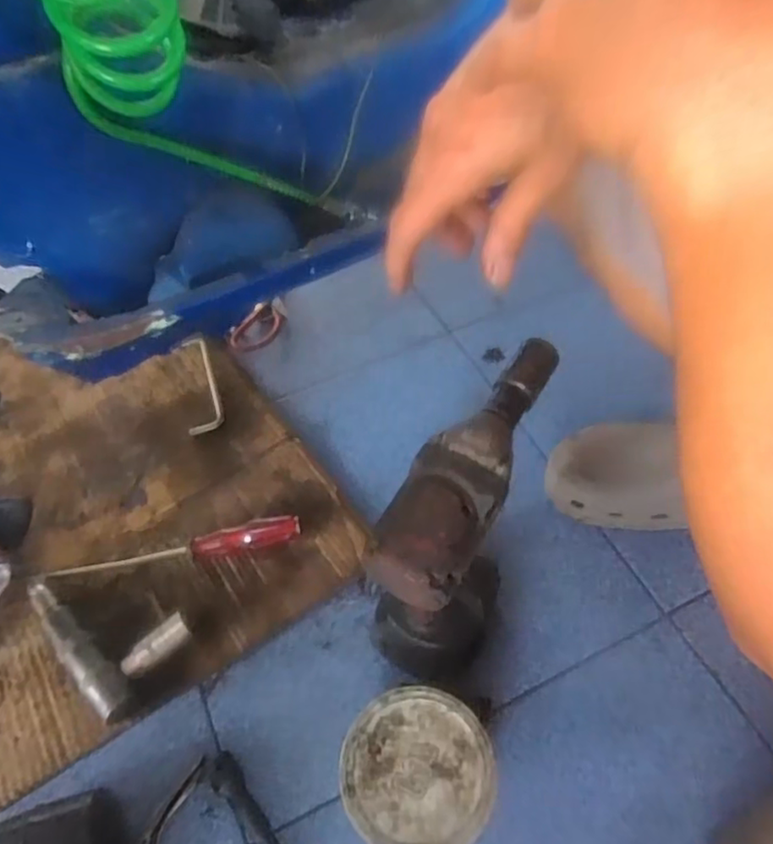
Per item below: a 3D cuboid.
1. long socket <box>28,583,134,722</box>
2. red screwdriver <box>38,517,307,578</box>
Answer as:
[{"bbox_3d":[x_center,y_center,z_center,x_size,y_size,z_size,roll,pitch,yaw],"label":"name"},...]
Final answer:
[{"bbox_3d":[-0.270,0.197,0.553,0.153,0.035,0.028,36,61,25],"label":"long socket"},{"bbox_3d":[-0.199,0.122,0.600,0.236,0.027,0.028,-9,53,-6],"label":"red screwdriver"}]

